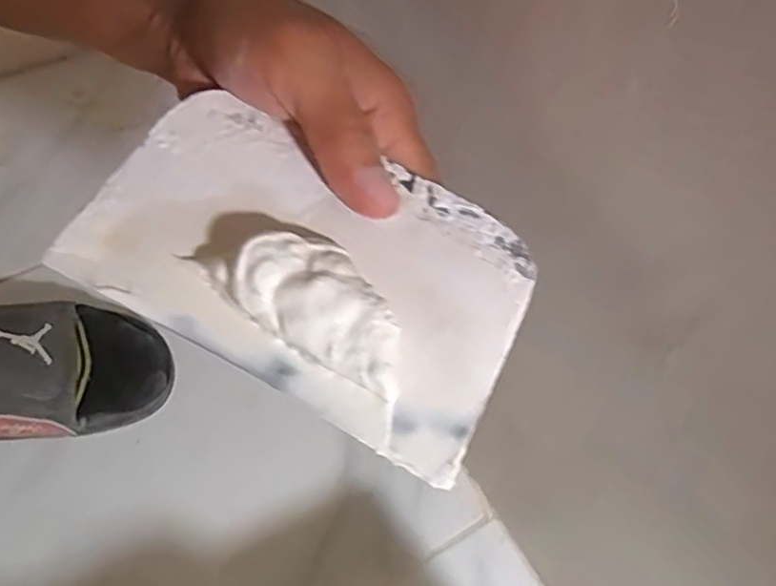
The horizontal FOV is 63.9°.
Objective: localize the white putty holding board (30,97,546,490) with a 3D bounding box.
[{"bbox_3d":[-0.025,-0.015,0.205,0.144,0.016,0.092,28,66,5],"label":"white putty holding board"}]

